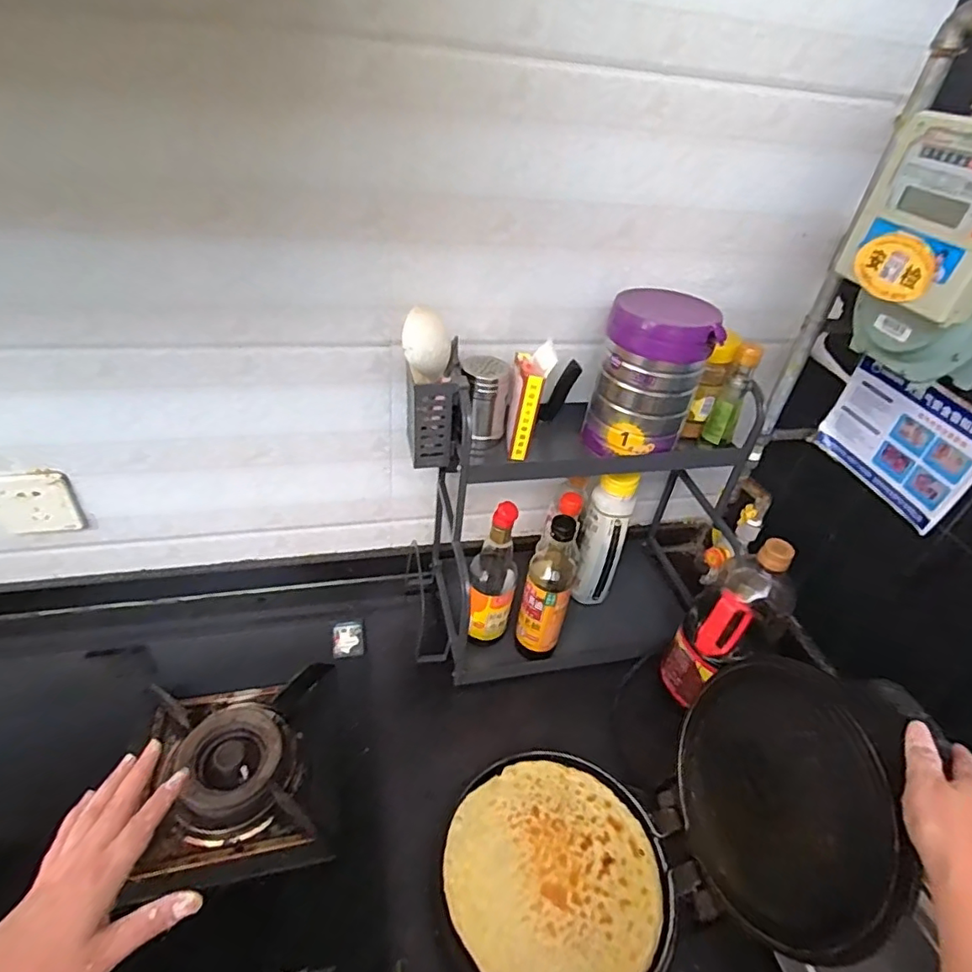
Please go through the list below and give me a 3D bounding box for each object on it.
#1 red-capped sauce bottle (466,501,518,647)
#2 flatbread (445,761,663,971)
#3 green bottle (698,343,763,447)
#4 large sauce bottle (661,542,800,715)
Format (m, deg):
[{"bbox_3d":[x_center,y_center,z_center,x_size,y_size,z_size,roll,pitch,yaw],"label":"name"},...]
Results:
[{"bbox_3d":[0.009,0.130,0.798,0.070,0.249,0.069,8,39,1],"label":"red-capped sauce bottle"},{"bbox_3d":[0.072,0.406,0.596,0.213,0.011,0.216,4,39,-4],"label":"flatbread"},{"bbox_3d":[0.323,-0.117,0.740,0.042,0.141,0.036,25,42,20],"label":"green bottle"},{"bbox_3d":[0.317,0.182,0.748,0.095,0.284,0.105,0,40,-8],"label":"large sauce bottle"}]

